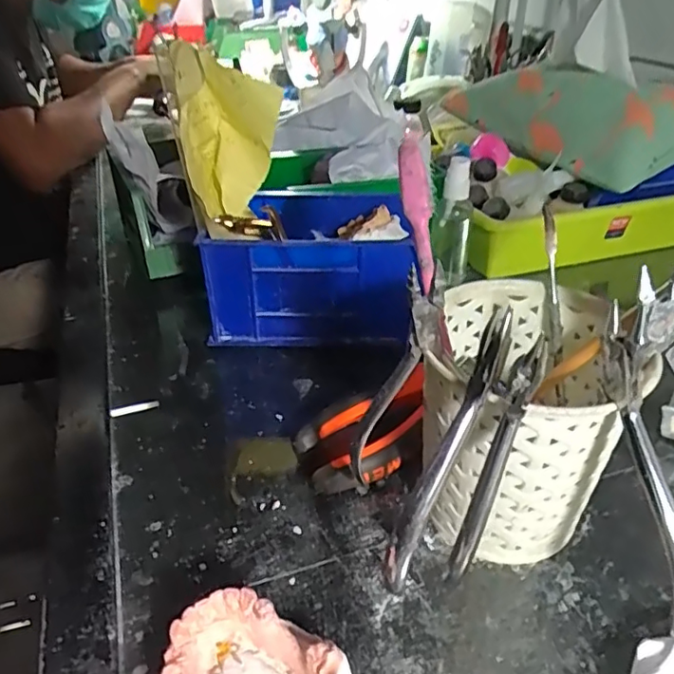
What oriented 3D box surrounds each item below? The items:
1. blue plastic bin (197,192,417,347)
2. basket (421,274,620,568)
[{"bbox_3d":[-0.023,-0.055,0.471,0.137,0.090,0.113,3,34,5],"label":"blue plastic bin"},{"bbox_3d":[0.086,0.047,0.293,0.081,0.111,0.103,-3,34,-4],"label":"basket"}]

